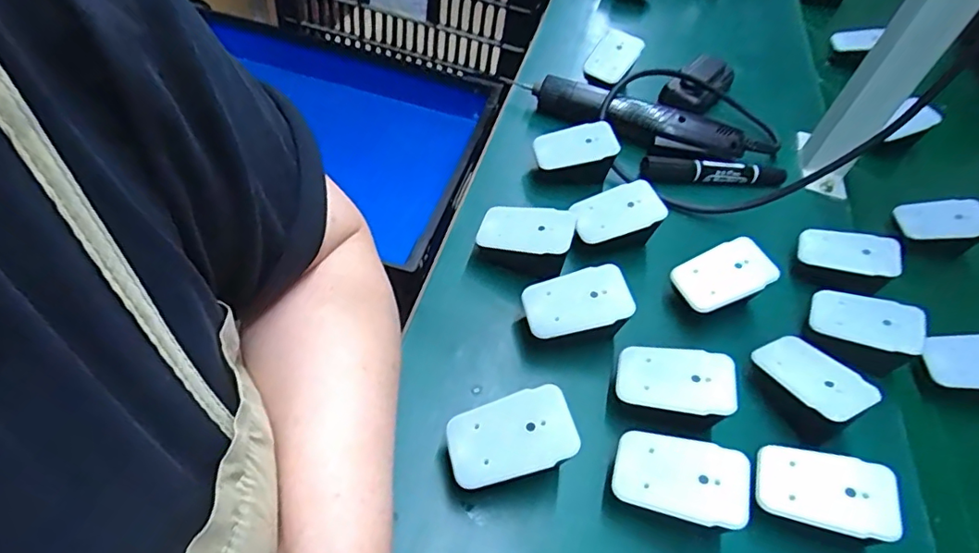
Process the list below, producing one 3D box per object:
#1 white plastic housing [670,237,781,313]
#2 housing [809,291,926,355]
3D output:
[{"bbox_3d":[0.170,-0.002,0.406,0.066,0.012,0.041,-26,69,-1],"label":"white plastic housing"},{"bbox_3d":[0.267,0.031,0.397,0.069,0.014,0.039,10,58,28],"label":"housing"}]

